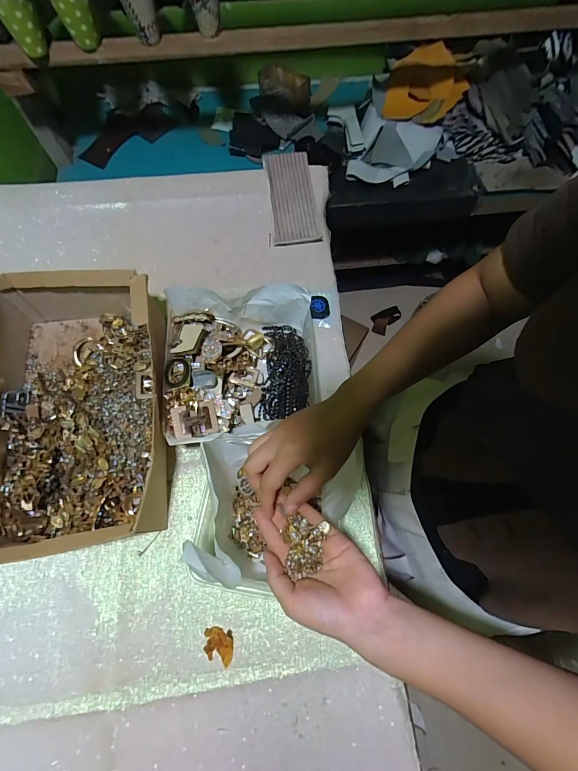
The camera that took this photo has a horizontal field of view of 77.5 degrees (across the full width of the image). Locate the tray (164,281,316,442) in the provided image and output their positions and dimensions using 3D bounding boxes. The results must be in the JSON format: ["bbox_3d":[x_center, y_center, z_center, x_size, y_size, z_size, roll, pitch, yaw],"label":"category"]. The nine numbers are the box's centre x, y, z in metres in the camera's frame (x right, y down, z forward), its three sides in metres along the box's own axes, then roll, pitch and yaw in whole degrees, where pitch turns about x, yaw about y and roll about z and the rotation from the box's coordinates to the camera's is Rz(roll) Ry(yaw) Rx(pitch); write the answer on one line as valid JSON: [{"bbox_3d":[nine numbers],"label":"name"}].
[{"bbox_3d":[-0.063,-0.031,0.500,0.200,0.083,0.216,-4,71,-3],"label":"tray"}]

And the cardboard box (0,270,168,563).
[{"bbox_3d":[-0.333,0.013,0.402,0.352,0.229,0.333,-5,71,-3],"label":"cardboard box"}]

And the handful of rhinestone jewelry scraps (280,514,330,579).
[{"bbox_3d":[0.013,0.151,0.339,0.037,0.012,0.050,10,71,2],"label":"handful of rhinestone jewelry scraps"}]

